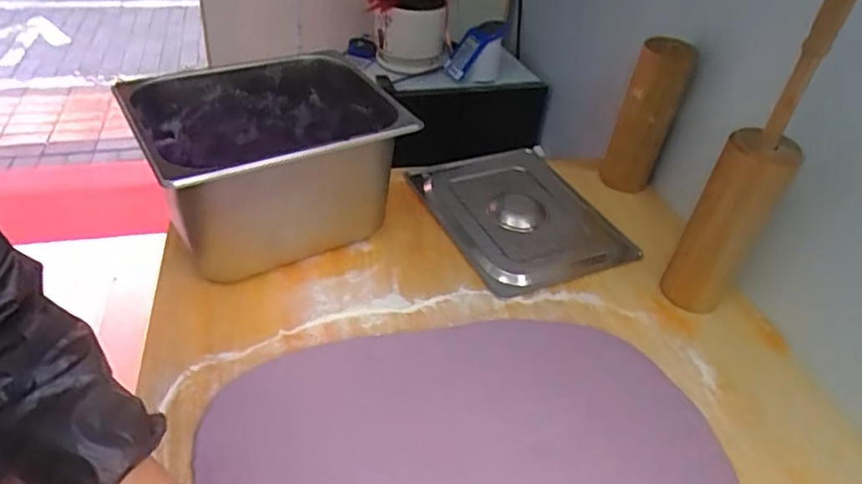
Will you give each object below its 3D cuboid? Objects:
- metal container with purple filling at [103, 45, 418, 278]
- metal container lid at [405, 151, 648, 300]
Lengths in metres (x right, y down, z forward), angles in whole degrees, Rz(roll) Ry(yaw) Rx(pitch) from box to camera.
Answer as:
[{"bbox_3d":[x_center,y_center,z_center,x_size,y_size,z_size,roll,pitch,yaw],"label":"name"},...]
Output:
[{"bbox_3d":[-0.211,-0.105,0.788,0.310,0.199,0.262,-19,47,-28],"label":"metal container with purple filling"},{"bbox_3d":[0.133,-0.053,0.918,0.258,0.030,0.318,-16,45,-25],"label":"metal container lid"}]

